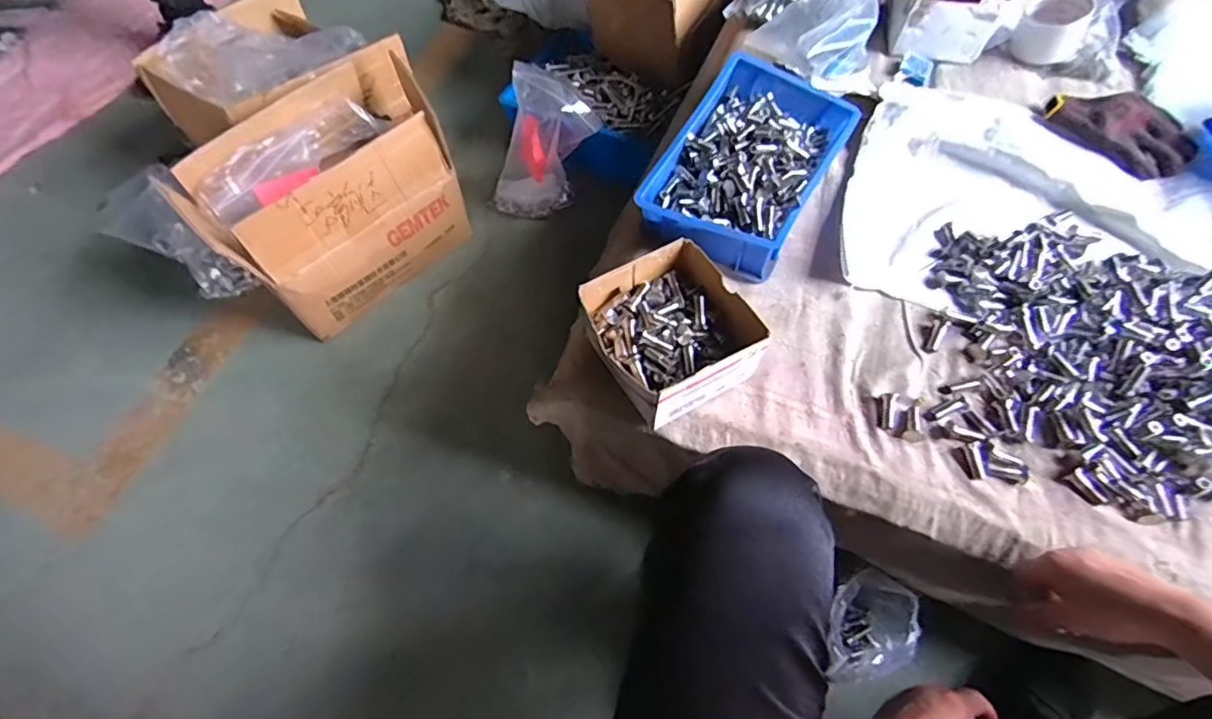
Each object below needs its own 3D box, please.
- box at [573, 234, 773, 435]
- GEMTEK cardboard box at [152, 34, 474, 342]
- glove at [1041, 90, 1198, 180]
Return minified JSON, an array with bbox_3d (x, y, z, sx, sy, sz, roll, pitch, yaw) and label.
[{"bbox_3d":[0.064,-0.024,0.588,0.136,0.083,0.146,-25,63,-10],"label":"box"},{"bbox_3d":[-0.439,-0.301,1.000,0.291,0.249,0.454,41,70,20],"label":"GEMTEK cardboard box"},{"bbox_3d":[0.648,-0.292,0.729,0.173,0.039,0.078,36,70,21],"label":"glove"}]

